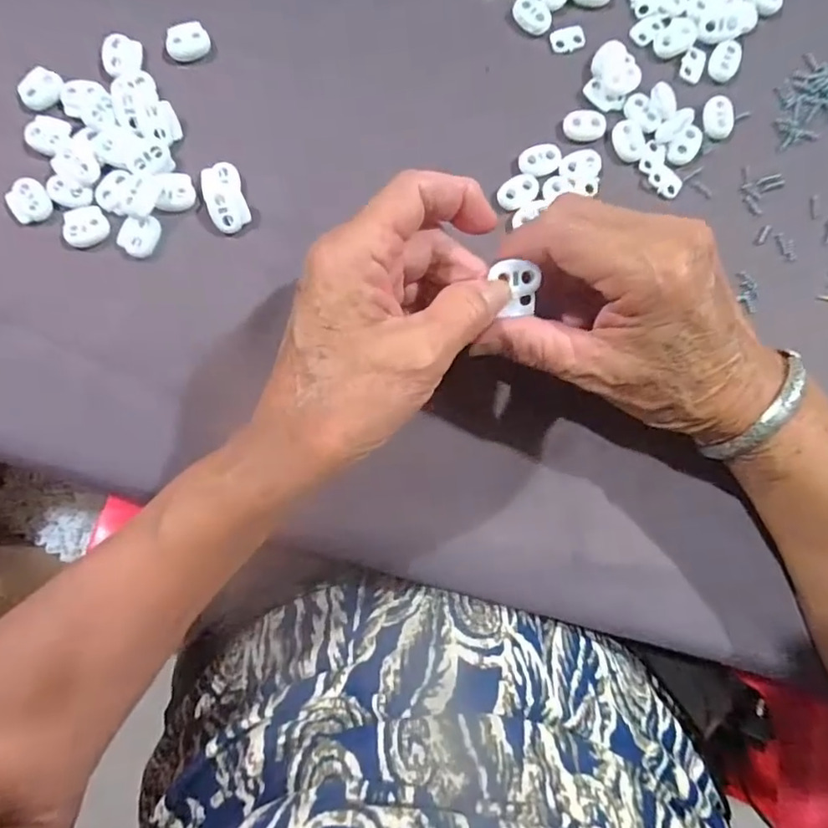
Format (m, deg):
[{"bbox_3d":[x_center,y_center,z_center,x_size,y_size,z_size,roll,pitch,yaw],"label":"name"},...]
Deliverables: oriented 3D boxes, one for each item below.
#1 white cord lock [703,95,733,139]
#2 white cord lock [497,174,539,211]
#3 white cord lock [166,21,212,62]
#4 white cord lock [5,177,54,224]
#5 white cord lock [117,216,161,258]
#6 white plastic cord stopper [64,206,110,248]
[{"bbox_3d":[0.164,-0.160,0.289,0.015,0.006,0.023,-5,85,-2],"label":"white cord lock"},{"bbox_3d":[0.055,-0.117,0.283,0.022,0.004,0.015,-28,87,-4],"label":"white cord lock"},{"bbox_3d":[-0.119,-0.197,0.284,0.022,0.008,0.016,-21,86,-3],"label":"white cord lock"},{"bbox_3d":[-0.195,-0.108,0.272,0.019,0.004,0.021,-31,87,-4],"label":"white cord lock"},{"bbox_3d":[-0.140,-0.091,0.273,0.018,0.004,0.021,24,85,0],"label":"white cord lock"},{"bbox_3d":[-0.166,-0.095,0.271,0.021,0.004,0.020,-15,86,-3],"label":"white plastic cord stopper"}]

